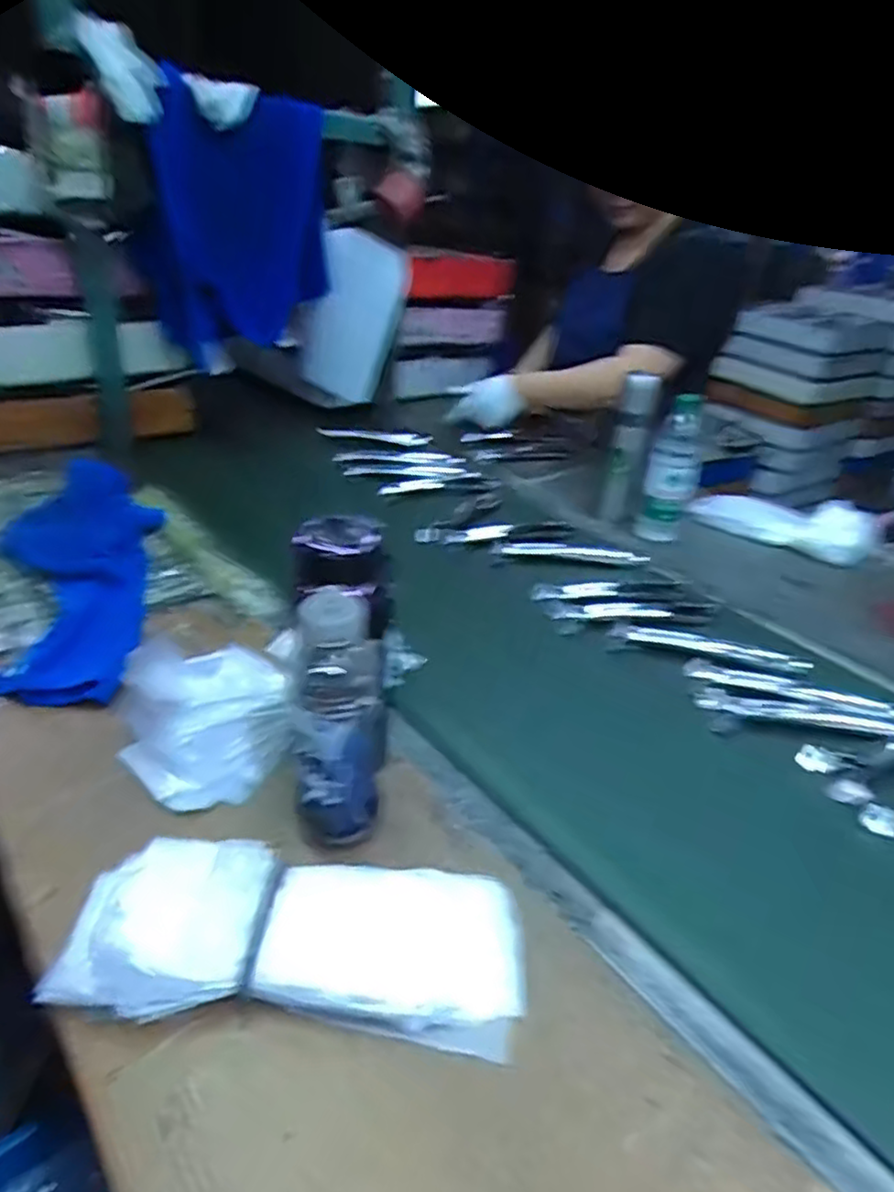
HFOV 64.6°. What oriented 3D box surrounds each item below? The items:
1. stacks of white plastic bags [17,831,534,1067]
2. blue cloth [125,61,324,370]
[{"bbox_3d":[-0.103,0.233,0.495,0.310,0.050,0.119,5,32,2],"label":"stacks of white plastic bags"},{"bbox_3d":[-0.332,-0.598,1.160,0.093,0.354,0.324,28,37,34],"label":"blue cloth"}]

